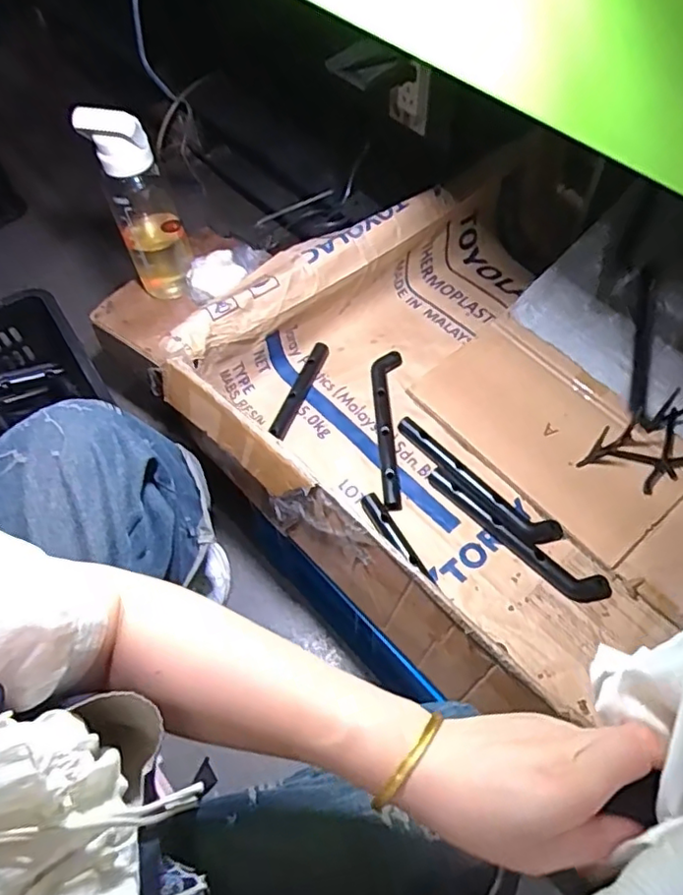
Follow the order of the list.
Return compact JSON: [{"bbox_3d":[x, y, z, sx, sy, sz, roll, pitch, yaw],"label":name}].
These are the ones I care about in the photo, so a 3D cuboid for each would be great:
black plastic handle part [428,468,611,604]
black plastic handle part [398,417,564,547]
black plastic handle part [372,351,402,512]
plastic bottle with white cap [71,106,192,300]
[{"bbox_3d":[0.215,0.108,0.753,0.250,0.016,0.038,38,67,22],"label":"black plastic handle part"},{"bbox_3d":[0.174,0.045,0.788,0.247,0.025,0.045,37,67,21],"label":"black plastic handle part"},{"bbox_3d":[0.063,-0.034,0.833,0.039,0.035,0.253,1,59,3],"label":"black plastic handle part"},{"bbox_3d":[-0.287,-0.350,0.865,0.088,0.286,0.086,-20,60,-10],"label":"plastic bottle with white cap"}]

